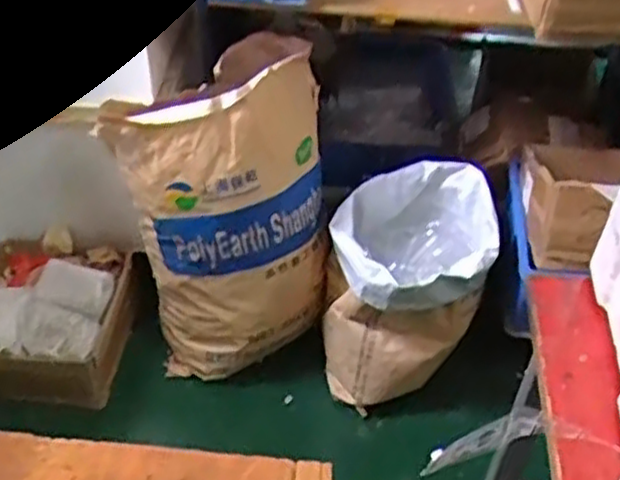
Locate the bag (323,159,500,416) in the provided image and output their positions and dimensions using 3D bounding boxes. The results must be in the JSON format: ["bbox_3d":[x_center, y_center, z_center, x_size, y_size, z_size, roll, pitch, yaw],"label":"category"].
[{"bbox_3d":[0.201,0.083,1.598,0.322,0.372,0.342,-2,43,-5],"label":"bag"}]

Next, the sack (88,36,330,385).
[{"bbox_3d":[-0.176,-0.077,1.581,0.409,0.600,0.408,-2,43,-5],"label":"sack"}]

